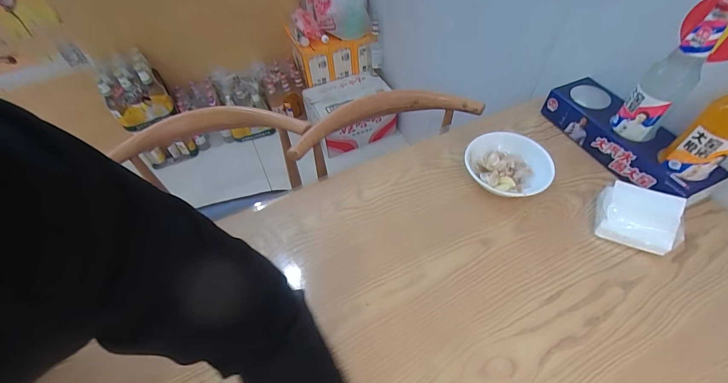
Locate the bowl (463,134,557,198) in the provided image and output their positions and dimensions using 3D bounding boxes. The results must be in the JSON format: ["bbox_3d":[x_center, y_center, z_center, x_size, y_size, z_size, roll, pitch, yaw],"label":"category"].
[{"bbox_3d":[0.263,-0.043,0.622,0.143,0.057,0.132,-1,53,1],"label":"bowl"}]

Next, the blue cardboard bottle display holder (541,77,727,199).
[{"bbox_3d":[0.481,-0.096,0.639,0.110,0.080,0.295,-16,54,-10],"label":"blue cardboard bottle display holder"}]

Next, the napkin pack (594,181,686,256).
[{"bbox_3d":[0.434,0.041,0.542,0.104,0.066,0.087,19,56,15],"label":"napkin pack"}]

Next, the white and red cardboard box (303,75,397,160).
[{"bbox_3d":[-0.064,-0.380,1.675,0.417,0.262,0.237,-16,54,-8],"label":"white and red cardboard box"}]

